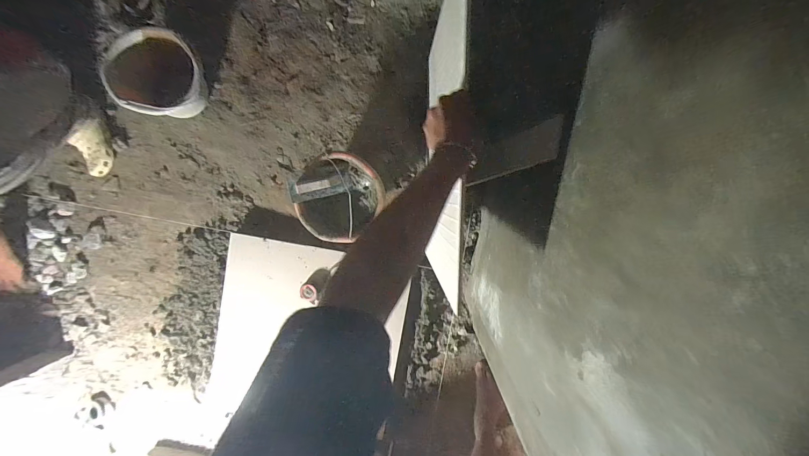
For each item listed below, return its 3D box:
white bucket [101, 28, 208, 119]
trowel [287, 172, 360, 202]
[{"bbox_3d":[-0.708,-0.446,1.007,0.227,0.208,0.183,-32,93,5],"label":"white bucket"},{"bbox_3d":[-0.232,-0.124,0.975,0.186,0.044,0.080,-10,94,-18],"label":"trowel"}]

